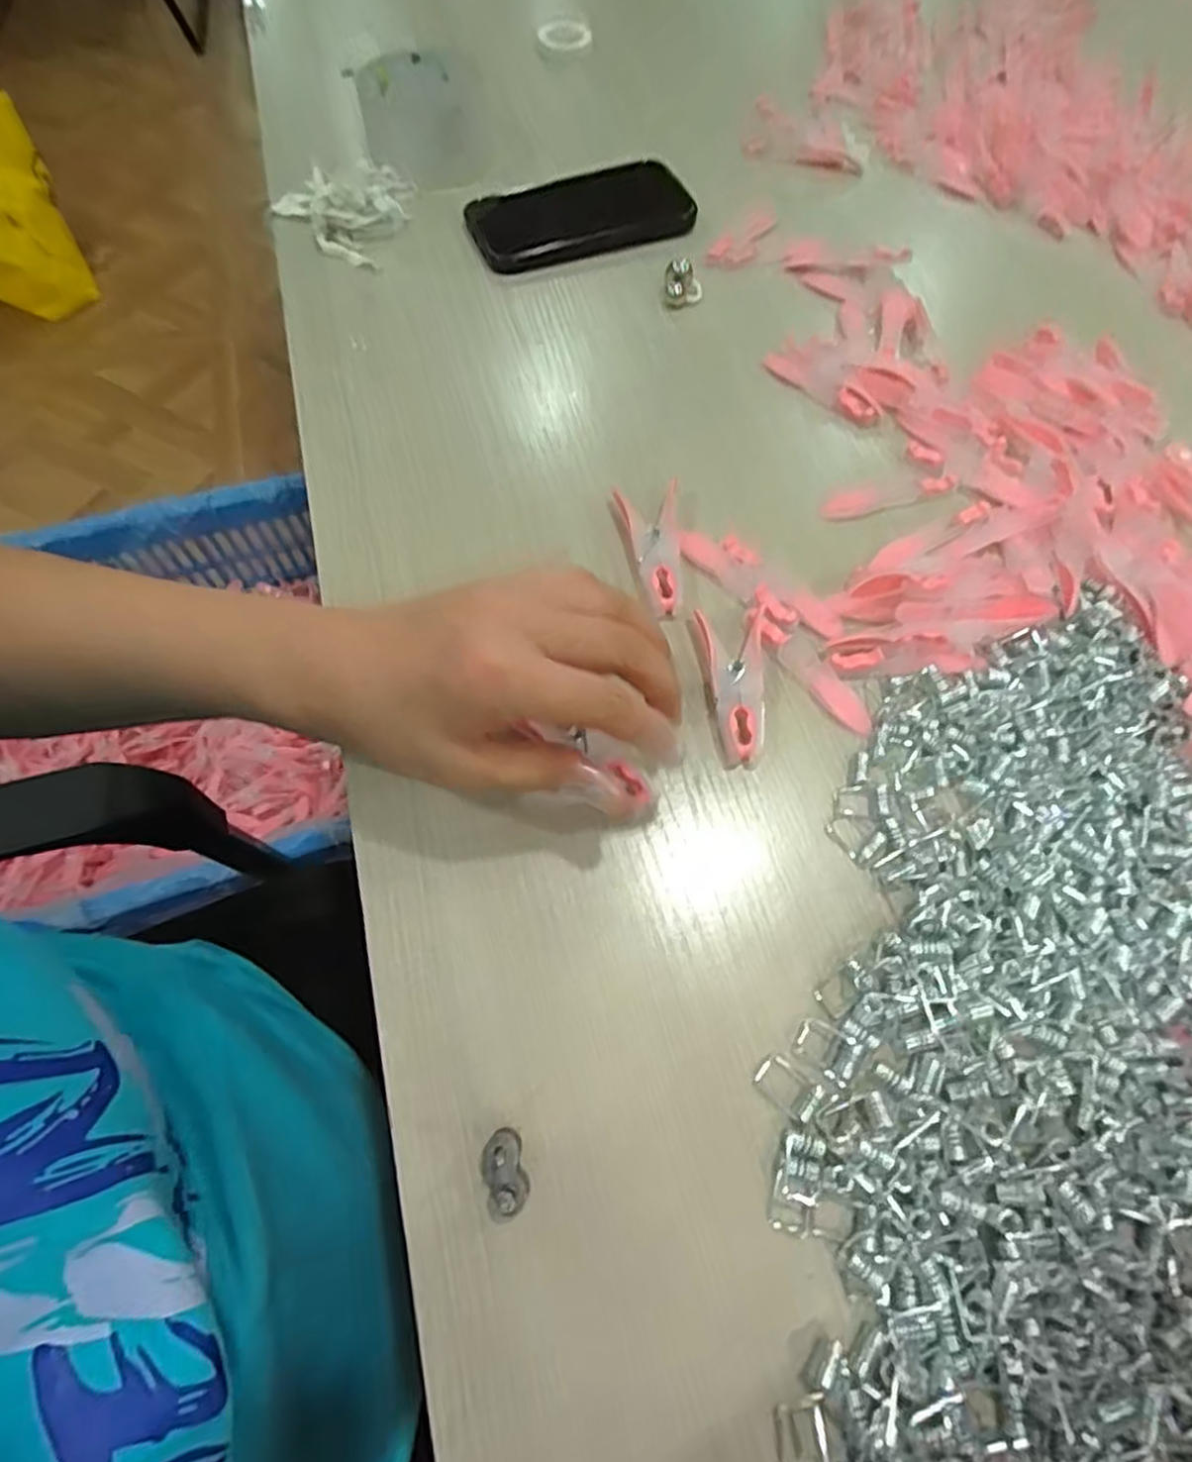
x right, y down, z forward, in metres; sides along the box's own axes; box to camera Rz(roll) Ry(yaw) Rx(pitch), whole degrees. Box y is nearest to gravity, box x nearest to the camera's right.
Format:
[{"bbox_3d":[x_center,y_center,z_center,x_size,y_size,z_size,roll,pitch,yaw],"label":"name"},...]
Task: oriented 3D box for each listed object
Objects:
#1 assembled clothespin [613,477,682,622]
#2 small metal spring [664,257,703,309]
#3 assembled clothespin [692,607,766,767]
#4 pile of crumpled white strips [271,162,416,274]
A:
[{"bbox_3d":[0.030,-0.089,0.346,0.030,0.017,0.067,-8,65,-5],"label":"assembled clothespin"},{"bbox_3d":[0.056,-0.284,0.442,0.023,0.019,0.020,8,64,2],"label":"small metal spring"},{"bbox_3d":[0.063,-0.020,0.317,0.029,0.010,0.074,0,64,-1],"label":"assembled clothespin"},{"bbox_3d":[-0.173,-0.358,0.470,0.079,0.013,0.087,14,65,6],"label":"pile of crumpled white strips"}]

